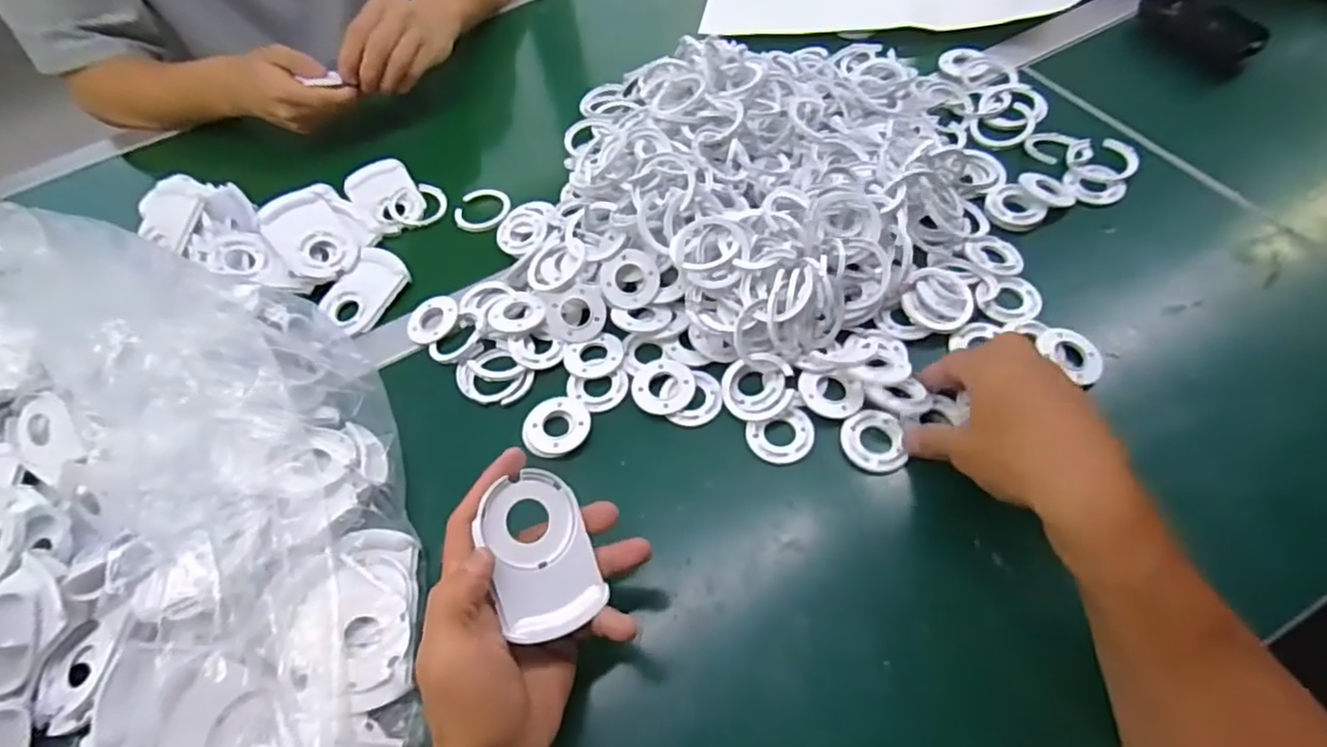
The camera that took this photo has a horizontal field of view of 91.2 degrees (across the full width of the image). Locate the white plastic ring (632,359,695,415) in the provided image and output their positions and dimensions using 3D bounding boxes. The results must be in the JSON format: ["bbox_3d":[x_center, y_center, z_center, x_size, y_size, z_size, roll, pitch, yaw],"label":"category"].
[{"bbox_3d":[0.000,0.010,0.465,0.044,0.007,0.042,-3,57,5],"label":"white plastic ring"}]

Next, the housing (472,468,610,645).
[{"bbox_3d":[-0.065,0.095,0.344,0.054,0.004,0.083,-11,79,-28],"label":"housing"}]

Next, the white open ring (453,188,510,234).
[{"bbox_3d":[-0.165,-0.153,0.600,0.052,0.008,0.051,-3,59,4],"label":"white open ring"}]

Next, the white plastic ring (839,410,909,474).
[{"bbox_3d":[0.138,0.044,0.430,0.039,0.005,0.045,-1,57,7],"label":"white plastic ring"}]

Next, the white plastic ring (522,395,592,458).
[{"bbox_3d":[-0.075,0.036,0.453,0.046,0.004,0.048,-3,57,5],"label":"white plastic ring"}]

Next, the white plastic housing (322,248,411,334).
[{"bbox_3d":[-0.250,-0.071,0.547,0.053,0.010,0.075,24,63,21],"label":"white plastic housing"}]

